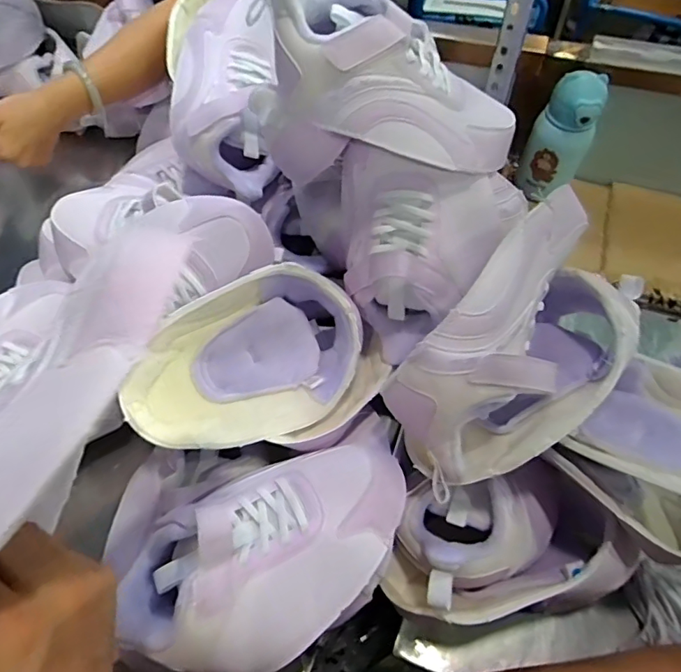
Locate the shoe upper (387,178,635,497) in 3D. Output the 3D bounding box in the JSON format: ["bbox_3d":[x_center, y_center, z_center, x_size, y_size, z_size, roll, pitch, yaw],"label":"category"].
[{"bbox_3d":[0.150,0.014,0.396,0.227,0.142,0.119,-35,61,-20],"label":"shoe upper"}]

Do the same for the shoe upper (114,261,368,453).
[{"bbox_3d":[-0.082,0.024,0.471,0.229,0.089,0.144,-24,88,-21],"label":"shoe upper"}]

